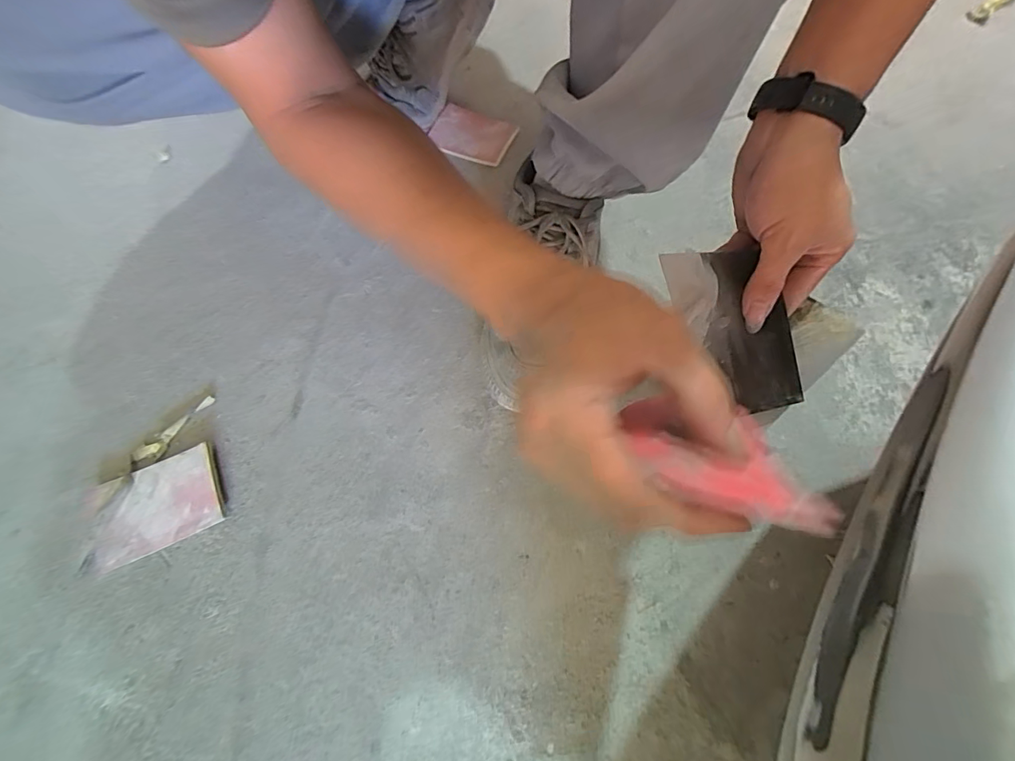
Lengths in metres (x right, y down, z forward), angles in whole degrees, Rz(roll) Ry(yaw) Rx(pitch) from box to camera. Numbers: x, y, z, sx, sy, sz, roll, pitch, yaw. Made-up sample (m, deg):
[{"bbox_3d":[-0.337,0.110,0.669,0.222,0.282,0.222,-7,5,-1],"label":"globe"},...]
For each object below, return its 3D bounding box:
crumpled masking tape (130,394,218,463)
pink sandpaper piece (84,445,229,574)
[{"bbox_3d":[-0.305,0.046,0.394,0.020,0.007,0.078,40,74,15],"label":"crumpled masking tape"},{"bbox_3d":[-0.300,0.106,0.362,0.102,0.009,0.074,-22,68,-12],"label":"pink sandpaper piece"}]

